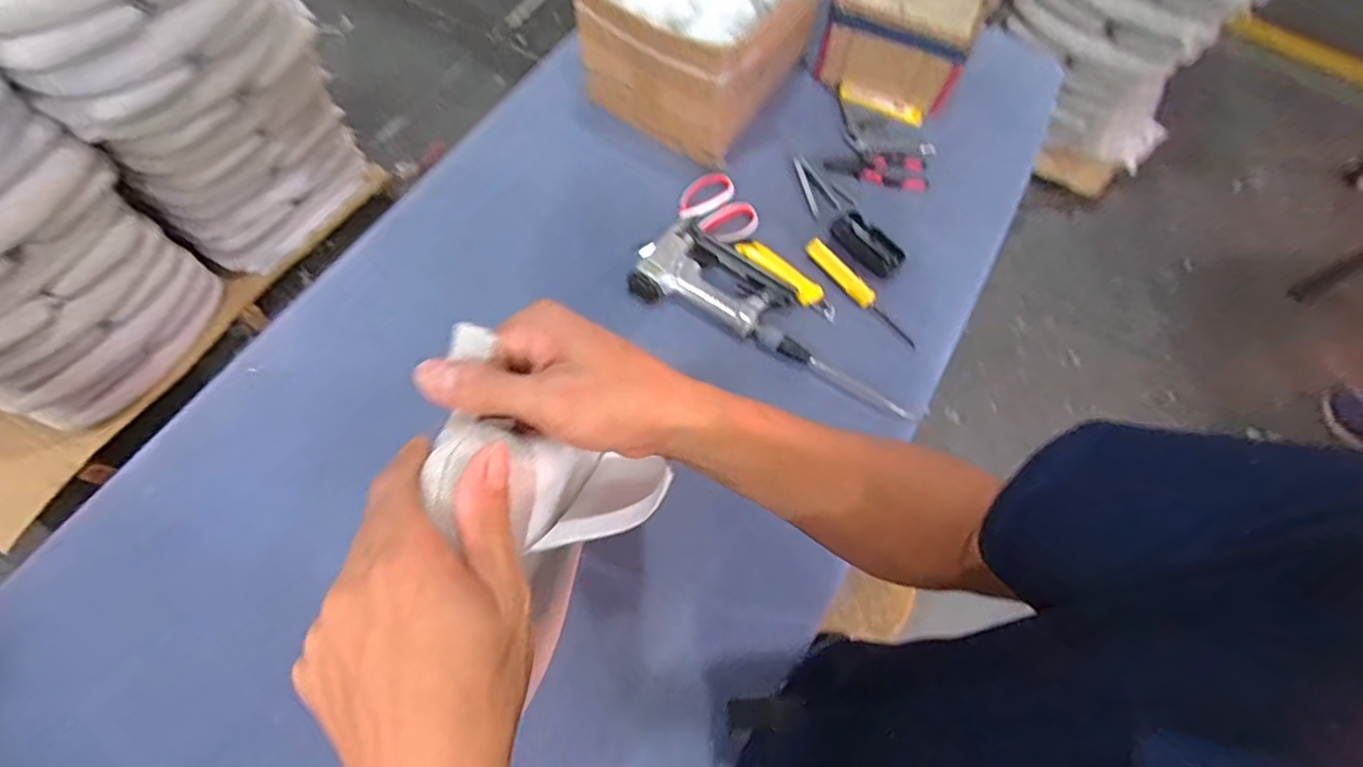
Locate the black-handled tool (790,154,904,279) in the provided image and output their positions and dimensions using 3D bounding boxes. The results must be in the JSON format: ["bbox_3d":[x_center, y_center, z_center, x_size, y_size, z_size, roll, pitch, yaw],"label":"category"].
[{"bbox_3d":[0.231,-0.246,0.856,0.071,0.028,0.224,-27,71,-14],"label":"black-handled tool"}]

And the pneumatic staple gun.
[{"bbox_3d":[0.044,-0.134,0.780,0.197,0.043,0.134,30,68,9],"label":"pneumatic staple gun"}]

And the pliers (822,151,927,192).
[{"bbox_3d":[0.301,-0.326,0.896,0.154,0.013,0.063,3,67,-2],"label":"pliers"}]

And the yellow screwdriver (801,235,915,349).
[{"bbox_3d":[0.249,-0.128,0.810,0.027,0.029,0.197,-41,75,-18],"label":"yellow screwdriver"}]

